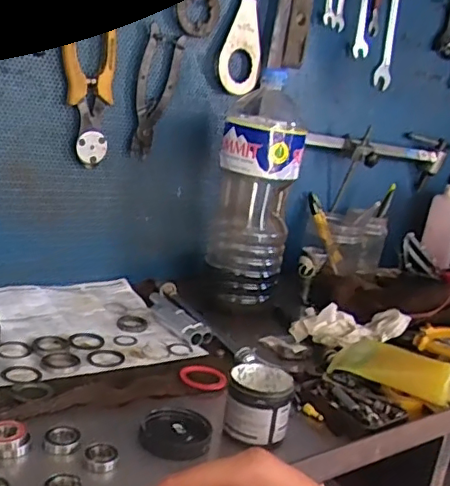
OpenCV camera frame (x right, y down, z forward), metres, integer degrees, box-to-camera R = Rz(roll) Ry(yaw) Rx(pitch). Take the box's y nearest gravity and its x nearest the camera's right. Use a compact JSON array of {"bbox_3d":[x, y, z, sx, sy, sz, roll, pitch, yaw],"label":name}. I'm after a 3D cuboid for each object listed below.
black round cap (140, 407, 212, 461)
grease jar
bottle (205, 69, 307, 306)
[{"bbox_3d":[-0.038,0.150,0.455,0.054,0.011,0.058,8,13,-2],"label":"black round cap"},{"bbox_3d":[0.029,0.133,0.479,0.054,0.045,0.057,8,13,1],"label":"grease jar"},{"bbox_3d":[0.037,-0.054,0.736,0.101,0.260,0.086,8,13,-2],"label":"bottle"}]

